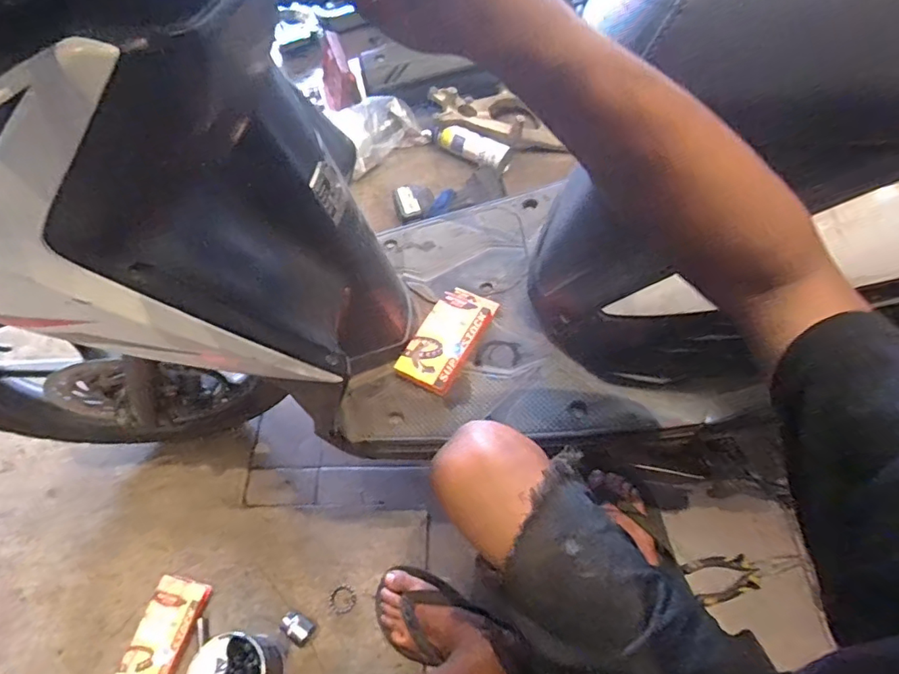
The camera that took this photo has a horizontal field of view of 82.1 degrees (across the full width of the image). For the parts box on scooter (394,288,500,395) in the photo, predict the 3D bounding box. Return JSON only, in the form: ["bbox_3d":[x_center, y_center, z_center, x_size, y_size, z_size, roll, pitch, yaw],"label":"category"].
[{"bbox_3d":[-0.002,-0.005,0.699,0.080,0.022,0.160,25,63,16],"label":"parts box on scooter"}]

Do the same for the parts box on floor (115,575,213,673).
[{"bbox_3d":[-0.450,0.467,0.810,0.084,0.025,0.163,16,61,11],"label":"parts box on floor"}]

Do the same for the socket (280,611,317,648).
[{"bbox_3d":[-0.239,0.455,0.810,0.048,0.026,0.036,34,66,20],"label":"socket"}]

